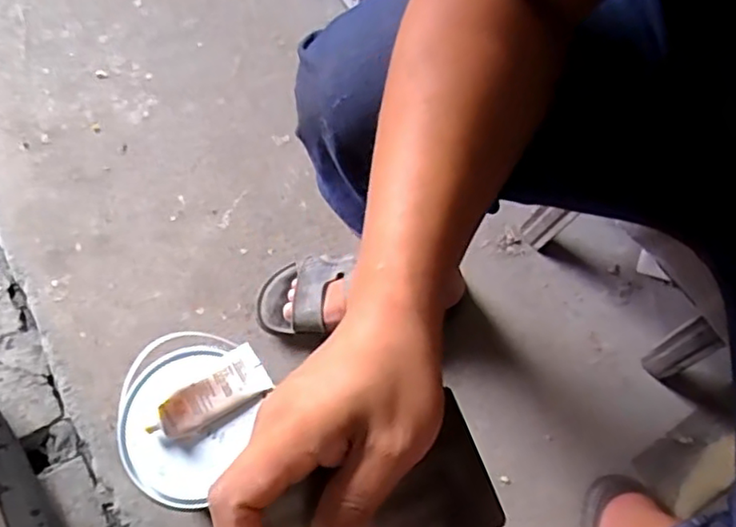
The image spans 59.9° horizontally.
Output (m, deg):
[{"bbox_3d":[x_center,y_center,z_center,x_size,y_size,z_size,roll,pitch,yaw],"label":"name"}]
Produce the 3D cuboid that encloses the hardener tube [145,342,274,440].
[{"bbox_3d":[-0.157,0.130,0.630,0.119,0.022,0.050,-32,73,-23],"label":"hardener tube"}]

